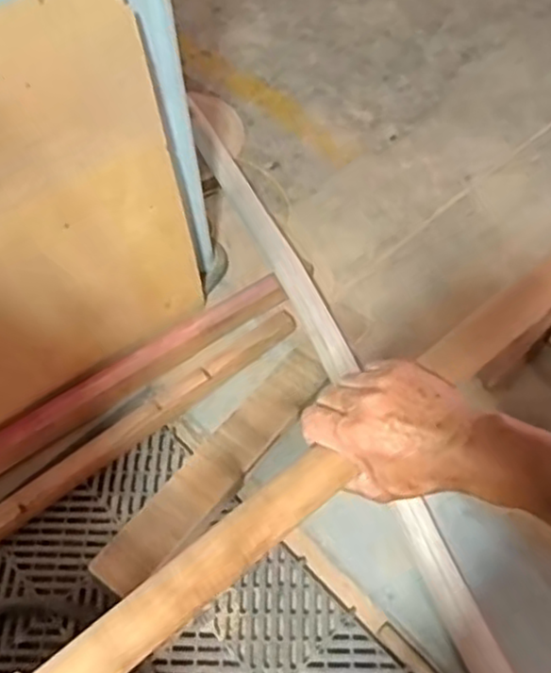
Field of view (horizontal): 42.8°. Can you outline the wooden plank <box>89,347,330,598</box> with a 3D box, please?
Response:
[{"bbox_3d":[-0.112,0.260,1.450,0.130,0.026,0.631,27,59,30],"label":"wooden plank"}]

